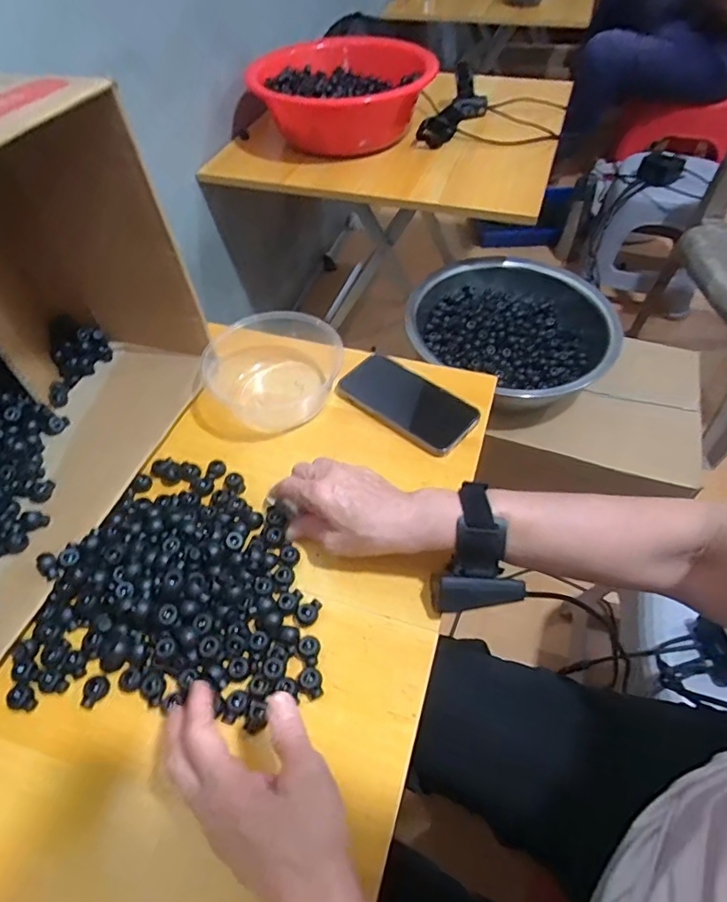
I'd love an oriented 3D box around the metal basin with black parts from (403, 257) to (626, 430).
[{"bbox_3d":[0.259,-0.206,0.879,0.314,0.088,0.326,-1,52,1],"label":"metal basin with black parts"}]

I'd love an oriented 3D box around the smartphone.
[{"bbox_3d":[0.044,-0.053,0.557,0.147,0.013,0.075,33,61,24],"label":"smartphone"}]

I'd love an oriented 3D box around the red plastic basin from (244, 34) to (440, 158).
[{"bbox_3d":[-0.045,-0.656,0.976,0.304,0.140,0.304,-1,52,1],"label":"red plastic basin"}]

